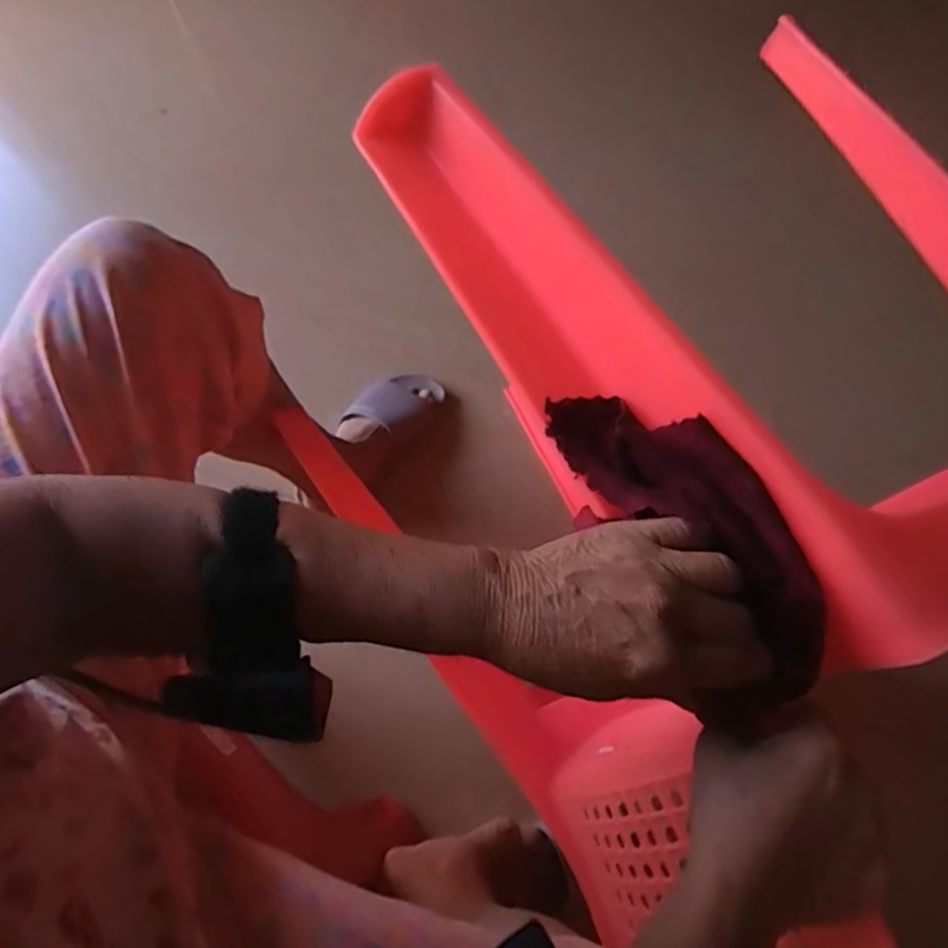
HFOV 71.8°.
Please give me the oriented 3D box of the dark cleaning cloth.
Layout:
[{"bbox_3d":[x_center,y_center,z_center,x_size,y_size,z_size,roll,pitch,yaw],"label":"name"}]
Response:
[{"bbox_3d":[0.107,0.031,0.331,0.082,0.027,0.181,-32,76,-11],"label":"dark cleaning cloth"}]

